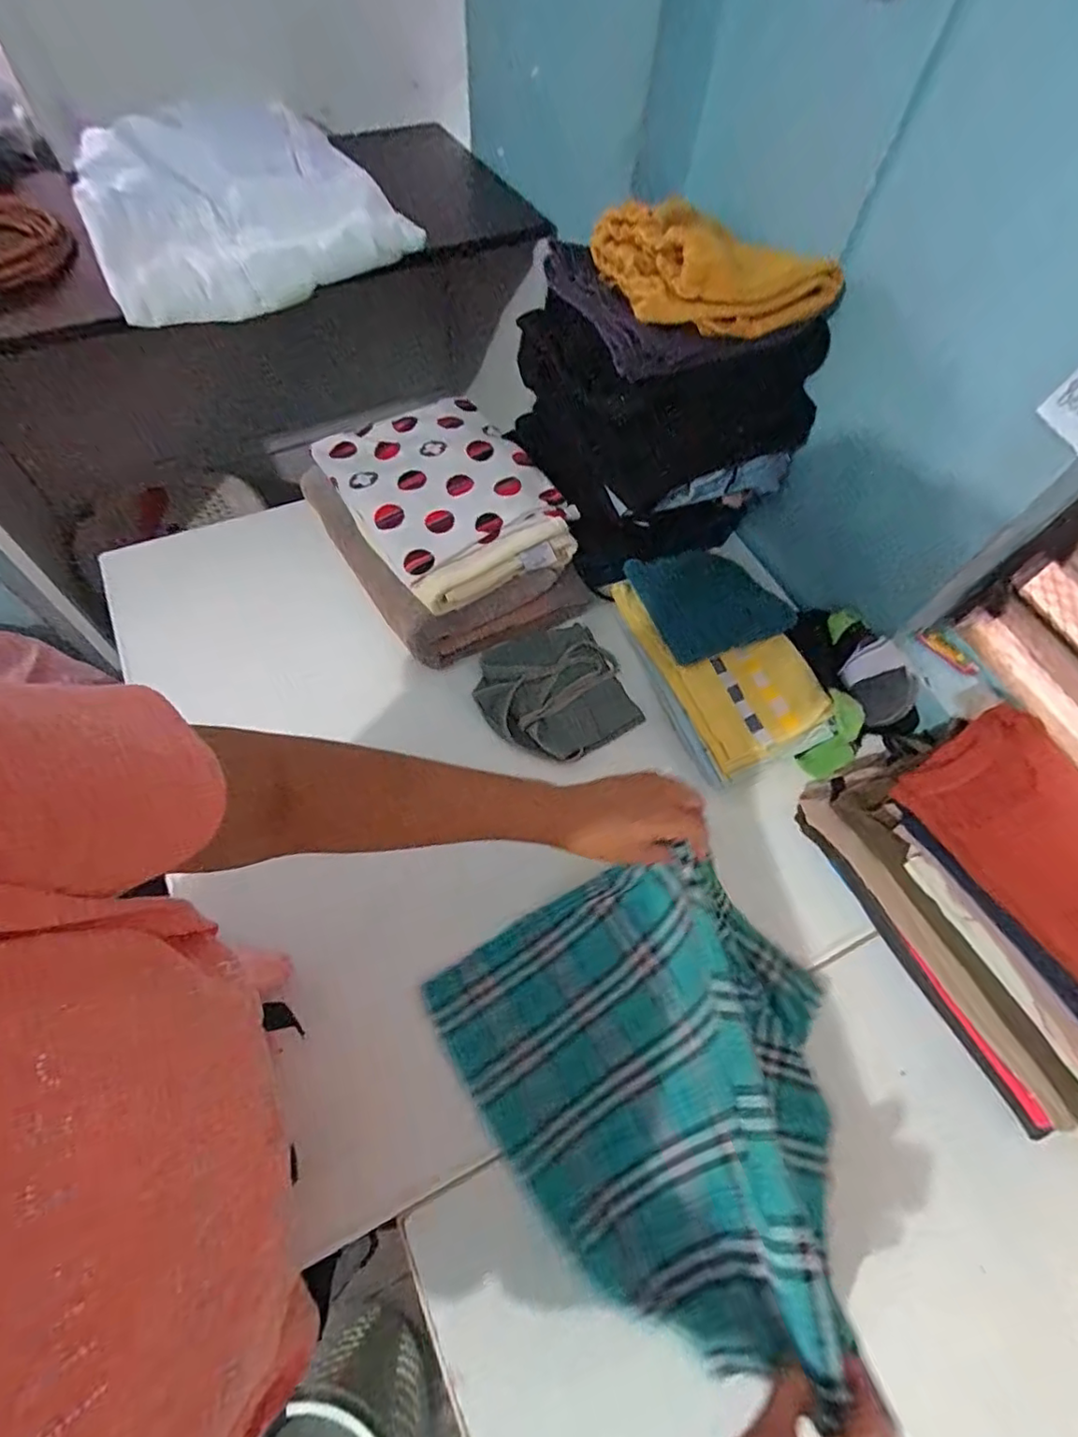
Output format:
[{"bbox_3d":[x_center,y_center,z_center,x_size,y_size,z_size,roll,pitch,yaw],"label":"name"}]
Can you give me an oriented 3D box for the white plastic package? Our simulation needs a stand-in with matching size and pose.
[{"bbox_3d":[-0.309,-0.550,0.641,0.312,0.125,0.197,-26,67,-16],"label":"white plastic package"}]

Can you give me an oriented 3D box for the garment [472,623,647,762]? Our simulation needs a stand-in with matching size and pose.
[{"bbox_3d":[0.018,-0.030,0.699,0.166,0.017,0.162,-26,67,-13],"label":"garment"}]

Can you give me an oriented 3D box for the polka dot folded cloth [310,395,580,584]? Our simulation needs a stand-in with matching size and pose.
[{"bbox_3d":[-0.112,-0.280,0.698,0.221,0.036,0.218,-30,68,-15],"label":"polka dot folded cloth"}]

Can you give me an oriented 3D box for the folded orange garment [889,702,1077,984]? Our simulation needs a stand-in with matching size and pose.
[{"bbox_3d":[0.464,0.127,0.509,0.151,0.040,0.283,-32,69,-15],"label":"folded orange garment"}]

